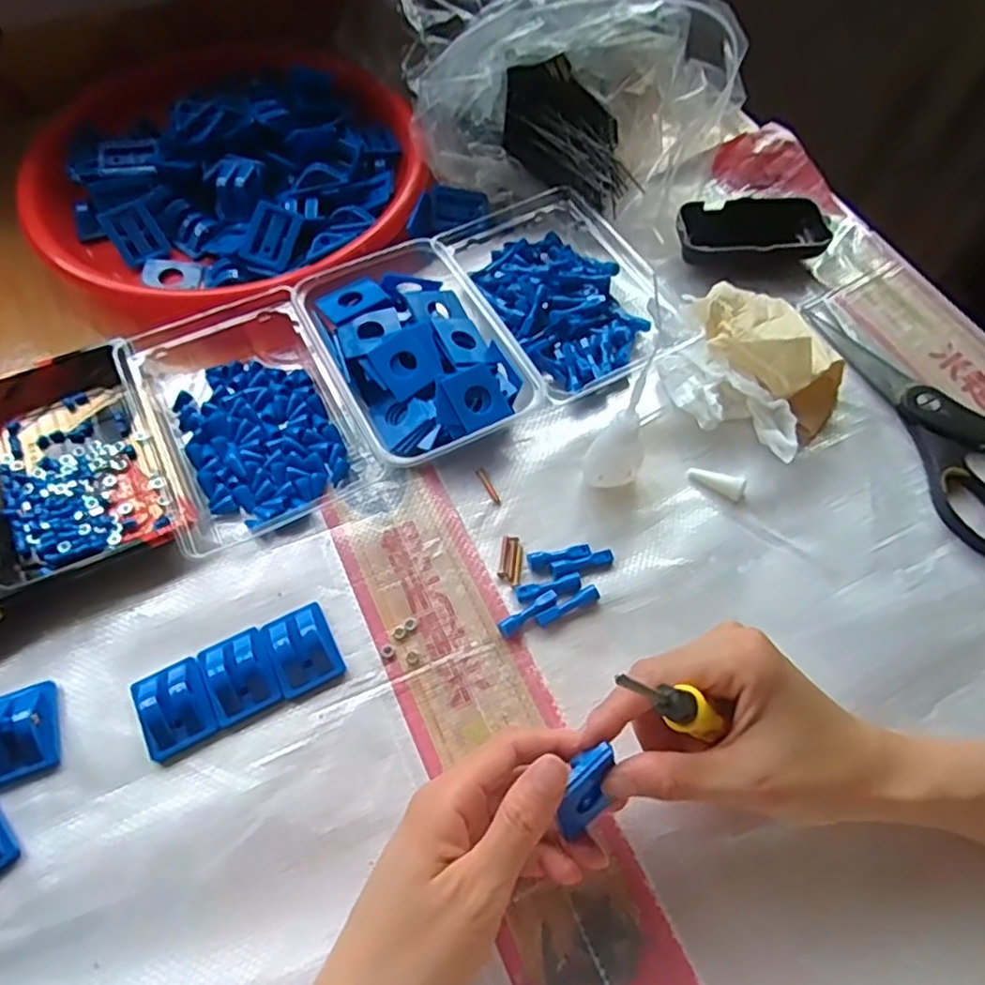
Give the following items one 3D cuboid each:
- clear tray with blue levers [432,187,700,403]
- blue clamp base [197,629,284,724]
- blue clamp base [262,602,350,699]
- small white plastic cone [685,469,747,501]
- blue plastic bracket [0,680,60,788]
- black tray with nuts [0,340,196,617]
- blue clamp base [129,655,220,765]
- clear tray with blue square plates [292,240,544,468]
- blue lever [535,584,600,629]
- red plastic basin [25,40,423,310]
[{"bbox_3d":[0.039,-0.148,0.481,0.120,0.036,0.184,-25,63,-14],"label":"clear tray with blue levers"},{"bbox_3d":[-0.134,0.095,0.359,0.034,0.013,0.044,-24,63,-14],"label":"blue clamp base"},{"bbox_3d":[-0.103,0.083,0.366,0.033,0.015,0.044,-24,63,-14],"label":"blue clamp base"},{"bbox_3d":[0.137,-0.006,0.415,0.036,0.010,0.014,19,62,10],"label":"small white plastic cone"},{"bbox_3d":[-0.238,0.118,0.337,0.035,0.021,0.043,-19,62,-11],"label":"blue plastic bracket"},{"bbox_3d":[-0.256,-0.021,0.409,0.107,0.032,0.162,-24,63,-13],"label":"black tray with nuts"},{"bbox_3d":[-0.163,0.108,0.347,0.037,0.013,0.043,-26,63,-15],"label":"blue clamp base"},{"bbox_3d":[-0.053,-0.092,0.447,0.107,0.037,0.166,-25,63,-14],"label":"clear tray with blue square plates"},{"bbox_3d":[0.042,0.064,0.379,0.038,0.008,0.009,-25,63,-14],"label":"blue lever"},{"bbox_3d":[-0.207,-0.258,0.537,0.282,0.060,0.282,0,60,0],"label":"red plastic basin"}]

